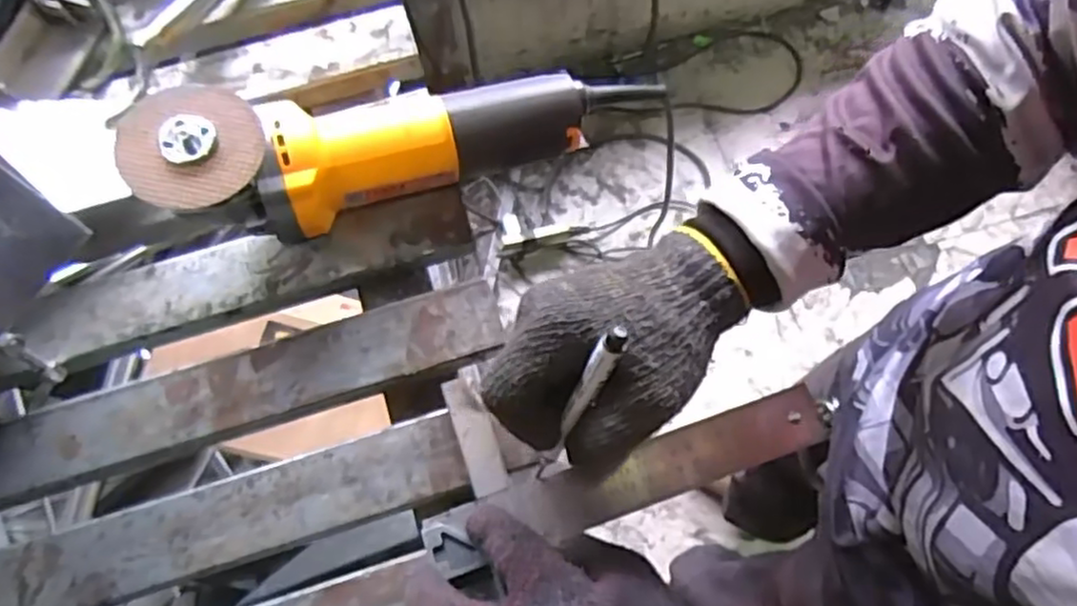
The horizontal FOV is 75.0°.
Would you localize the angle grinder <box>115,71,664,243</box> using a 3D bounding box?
[{"bbox_3d":[-0.077,-0.102,0.460,0.336,0.080,0.071,-12,72,-19],"label":"angle grinder"}]

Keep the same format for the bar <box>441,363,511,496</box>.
[{"bbox_3d":[-0.037,0.074,0.410,0.022,0.004,0.073,-17,73,-5],"label":"bar"}]

